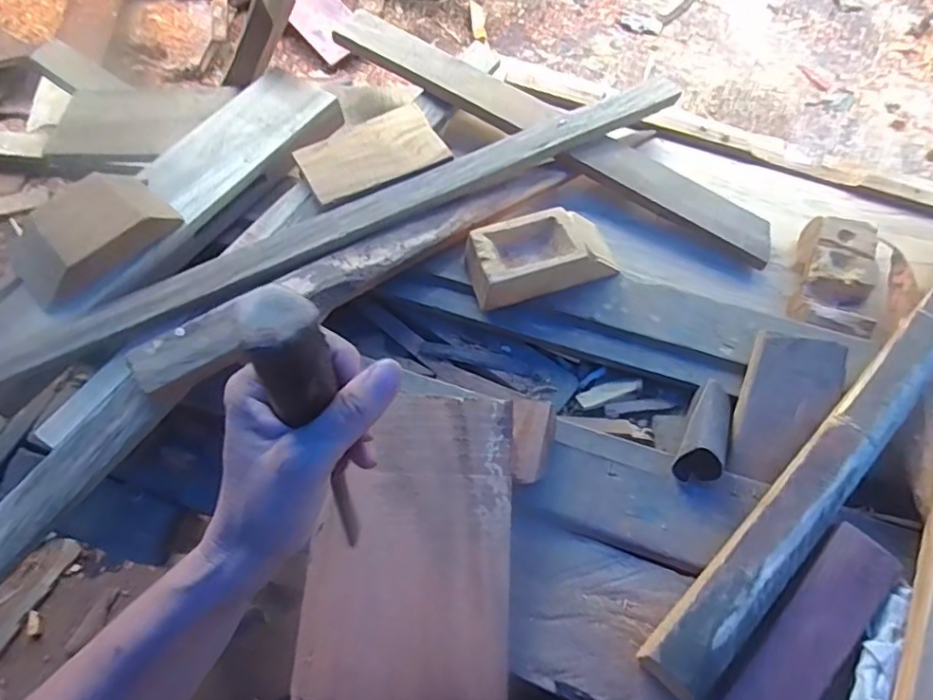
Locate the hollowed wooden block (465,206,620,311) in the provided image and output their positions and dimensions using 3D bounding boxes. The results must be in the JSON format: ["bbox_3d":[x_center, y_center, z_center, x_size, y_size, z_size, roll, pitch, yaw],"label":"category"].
[{"bbox_3d":[0.075,-0.094,0.571,0.148,0.048,0.073,-16,69,-10],"label":"hollowed wooden block"}]

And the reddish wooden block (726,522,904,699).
[{"bbox_3d":[0.248,0.208,0.417,0.051,0.025,0.175,40,69,19],"label":"reddish wooden block"}]

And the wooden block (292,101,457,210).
[{"bbox_3d":[-0.099,-0.208,0.608,0.146,0.013,0.094,-25,65,-12],"label":"wooden block"}]

